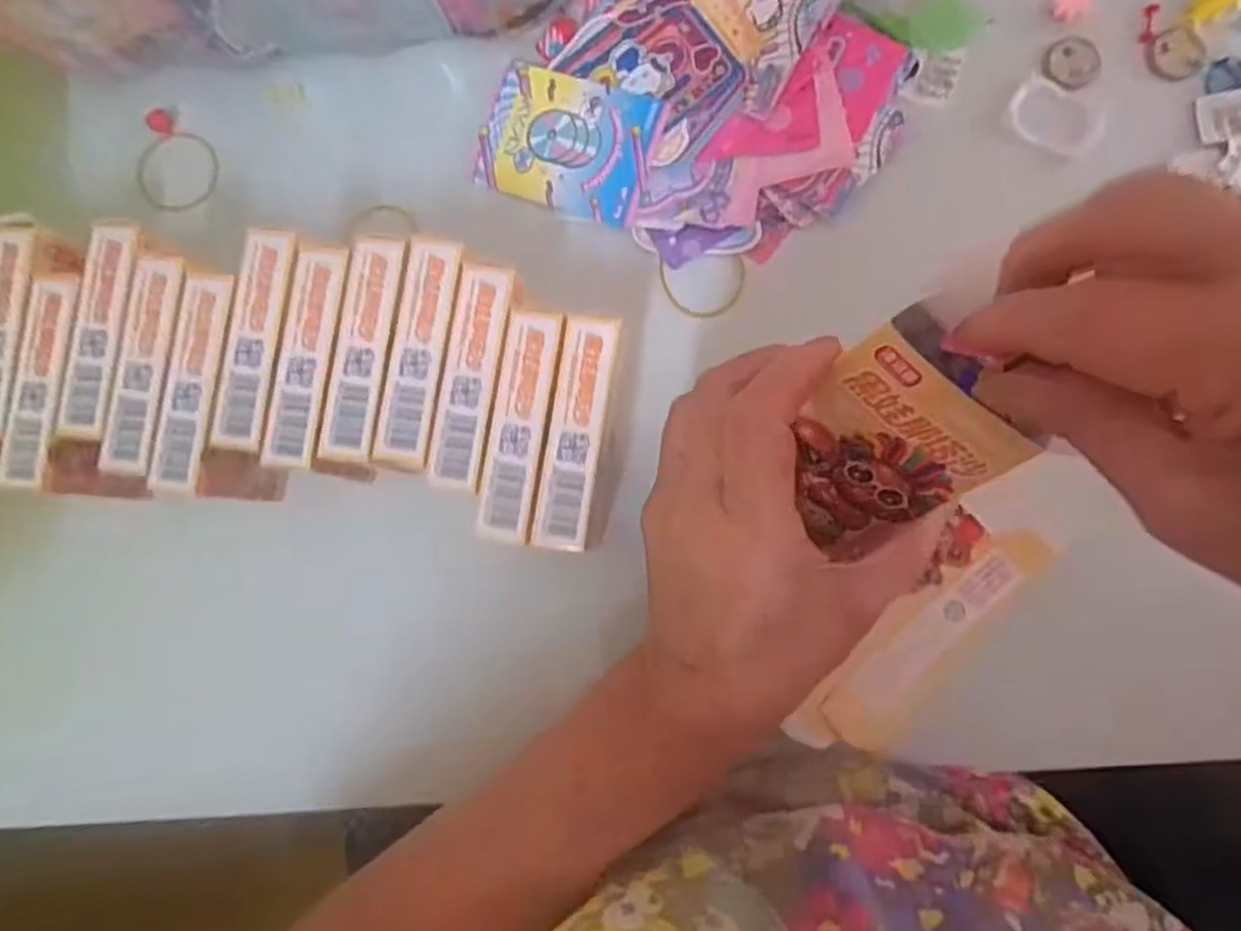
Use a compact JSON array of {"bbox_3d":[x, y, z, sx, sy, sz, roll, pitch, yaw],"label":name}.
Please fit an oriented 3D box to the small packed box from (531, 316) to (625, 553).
[{"bbox_3d":[-0.012,-0.010,0.312,0.024,0.063,0.088,7,84,7],"label":"small packed box"}]

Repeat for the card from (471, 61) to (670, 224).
[{"bbox_3d":[-0.025,-0.153,0.355,0.083,0.006,0.061,21,86,8],"label":"card"}]

